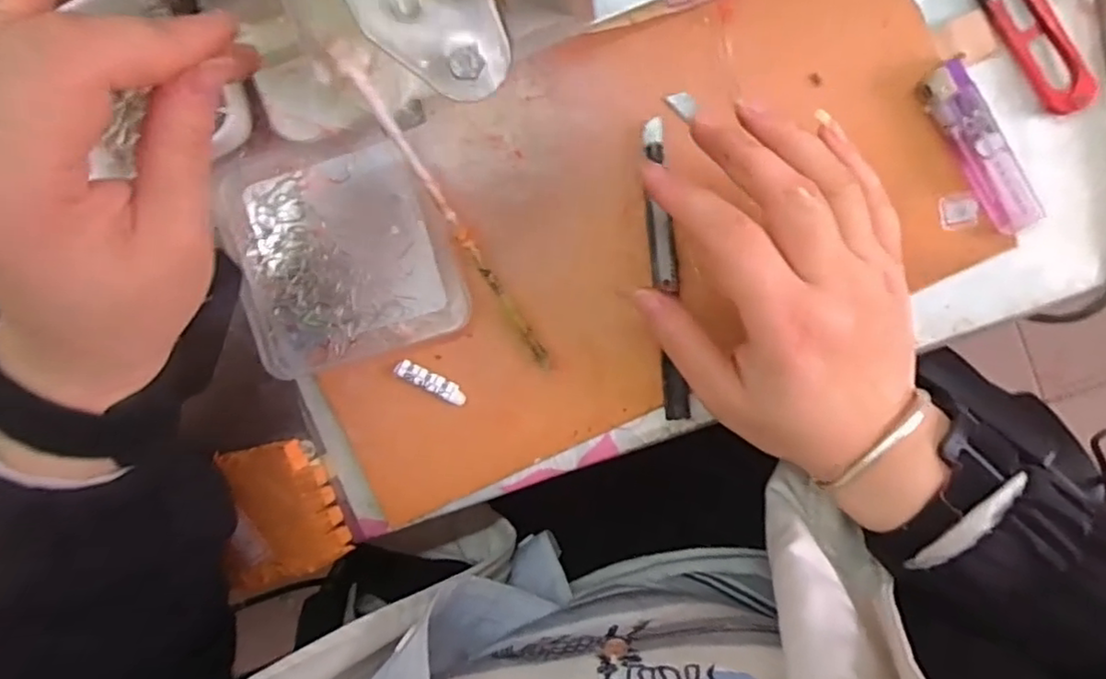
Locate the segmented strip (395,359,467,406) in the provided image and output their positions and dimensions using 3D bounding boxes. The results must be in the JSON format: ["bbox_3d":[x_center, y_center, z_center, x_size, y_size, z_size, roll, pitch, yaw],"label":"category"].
[{"bbox_3d":[-0.059,0.021,0.314,0.036,0.005,0.009,29,98,2],"label":"segmented strip"}]

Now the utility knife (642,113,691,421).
[{"bbox_3d":[0.052,-0.031,0.299,0.012,0.004,0.137,-5,97,6],"label":"utility knife"}]

